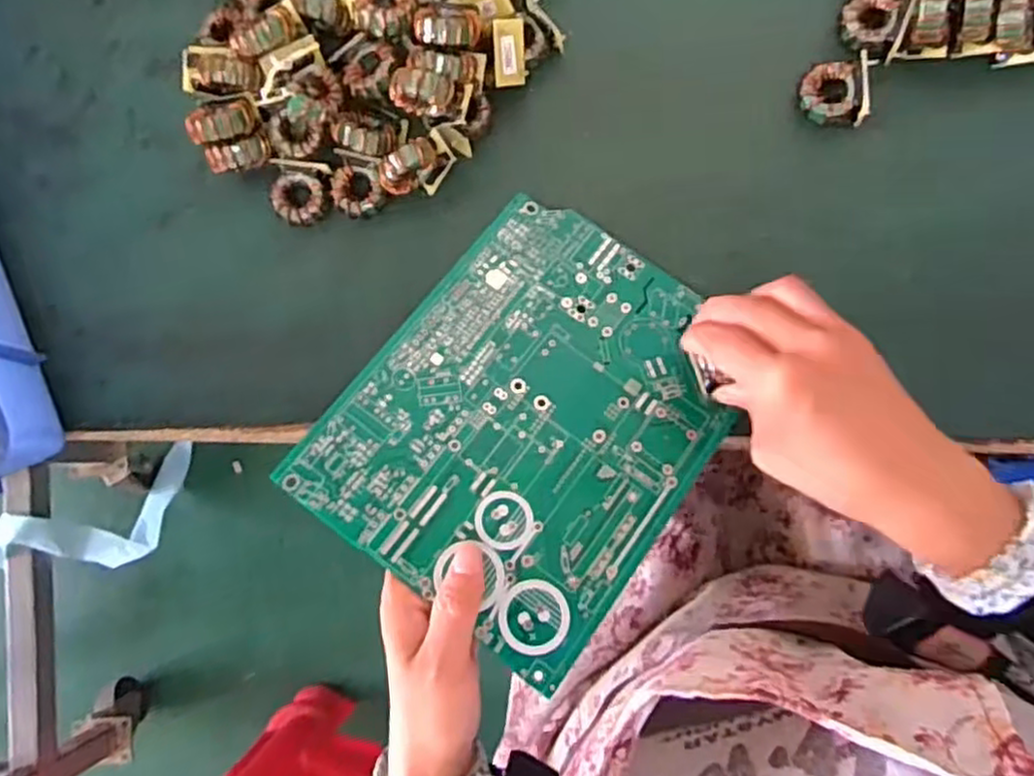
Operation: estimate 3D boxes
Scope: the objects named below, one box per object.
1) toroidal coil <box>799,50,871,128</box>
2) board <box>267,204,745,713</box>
[{"bbox_3d":[0.181,-0.168,0.418,0.035,0.019,0.035,0,88,3],"label":"toroidal coil"},{"bbox_3d":[0.011,0.013,0.395,0.175,0.004,0.219,36,73,7],"label":"board"}]

